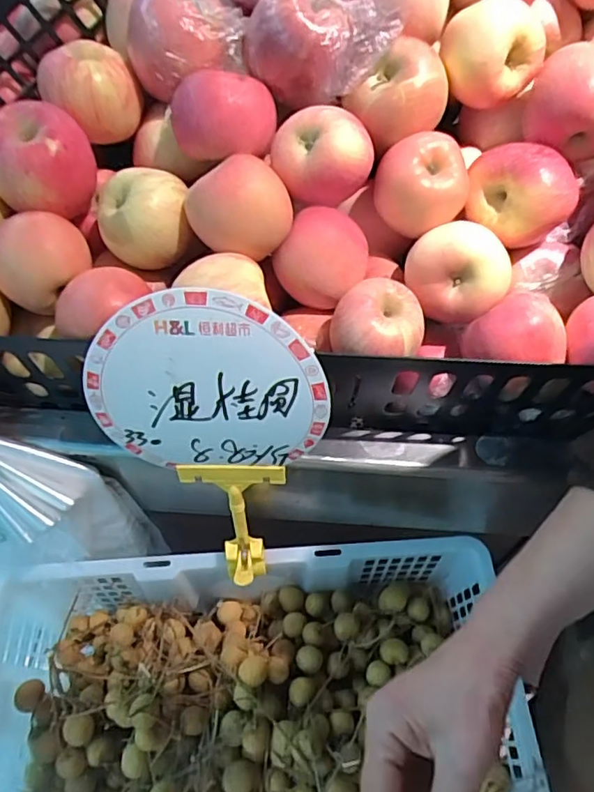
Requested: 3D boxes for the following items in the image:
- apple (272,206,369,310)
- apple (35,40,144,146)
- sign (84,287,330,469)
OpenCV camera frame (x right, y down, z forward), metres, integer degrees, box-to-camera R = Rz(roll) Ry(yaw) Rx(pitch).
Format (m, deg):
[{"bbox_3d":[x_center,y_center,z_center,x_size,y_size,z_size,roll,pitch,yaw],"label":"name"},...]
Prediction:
[{"bbox_3d":[0.024,-0.106,0.434,0.060,0.059,0.062,29,61,17],"label":"apple"},{"bbox_3d":[-0.163,-0.241,0.447,0.062,0.055,0.061,0,57,0],"label":"apple"},{"bbox_3d":[-0.063,-0.003,0.390,0.161,0.147,0.009,-1,38,6],"label":"sign"}]

